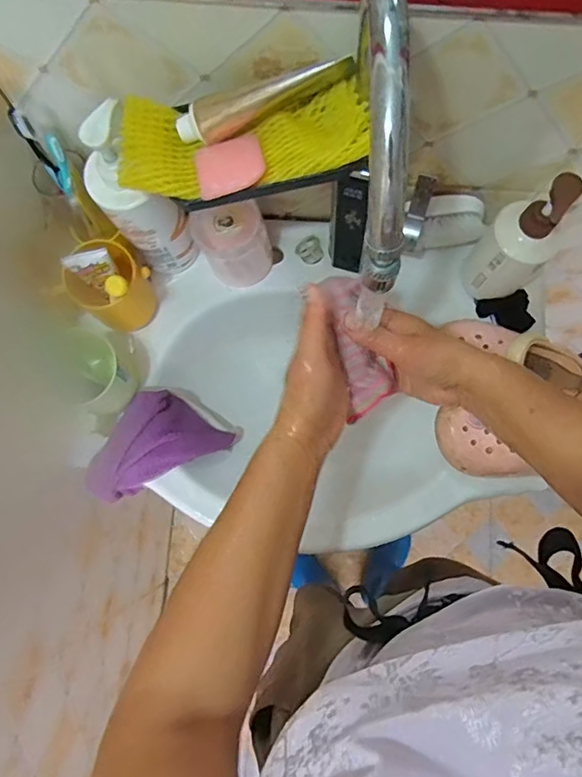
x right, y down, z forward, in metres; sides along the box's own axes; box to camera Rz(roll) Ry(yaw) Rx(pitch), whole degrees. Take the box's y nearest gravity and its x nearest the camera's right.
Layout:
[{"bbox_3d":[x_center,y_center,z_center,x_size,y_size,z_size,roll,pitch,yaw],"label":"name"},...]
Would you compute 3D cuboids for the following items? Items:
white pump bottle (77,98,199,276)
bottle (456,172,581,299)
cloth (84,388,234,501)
[{"bbox_3d":[-0.161,-0.194,0.553,0.065,0.234,0.063,0,78,-1],"label":"white pump bottle"},{"bbox_3d":[0.249,-0.157,0.572,0.075,0.188,0.060,41,81,7],"label":"bottle"},{"bbox_3d":[-0.175,0.065,0.664,0.176,0.098,0.100,-27,80,-6],"label":"cloth"}]

